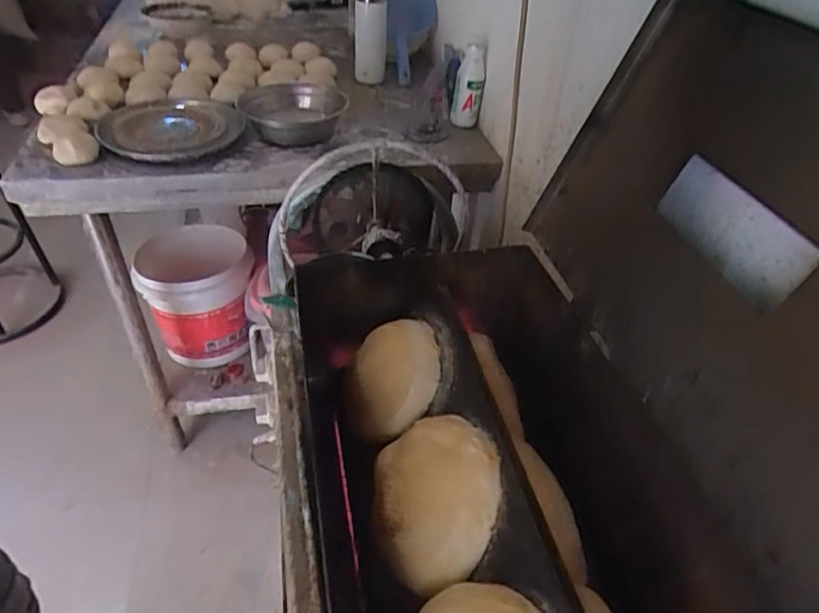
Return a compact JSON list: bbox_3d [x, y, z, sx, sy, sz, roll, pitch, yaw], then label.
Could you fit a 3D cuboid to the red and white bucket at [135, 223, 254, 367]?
[{"bbox_3d":[-0.507,-0.038,1.406,0.248,0.258,0.269,-7,41,-13],"label":"red and white bucket"}]

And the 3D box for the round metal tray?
[{"bbox_3d":[-0.405,-0.309,0.964,0.217,0.032,0.217,3,40,-2],"label":"round metal tray"}]

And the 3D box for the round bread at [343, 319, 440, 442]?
[{"bbox_3d":[-0.016,0.076,0.599,0.099,0.083,0.131,0,40,-5],"label":"round bread"}]

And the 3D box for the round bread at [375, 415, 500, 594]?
[{"bbox_3d":[0.023,0.161,0.490,0.106,0.078,0.142,2,40,-2],"label":"round bread"}]

